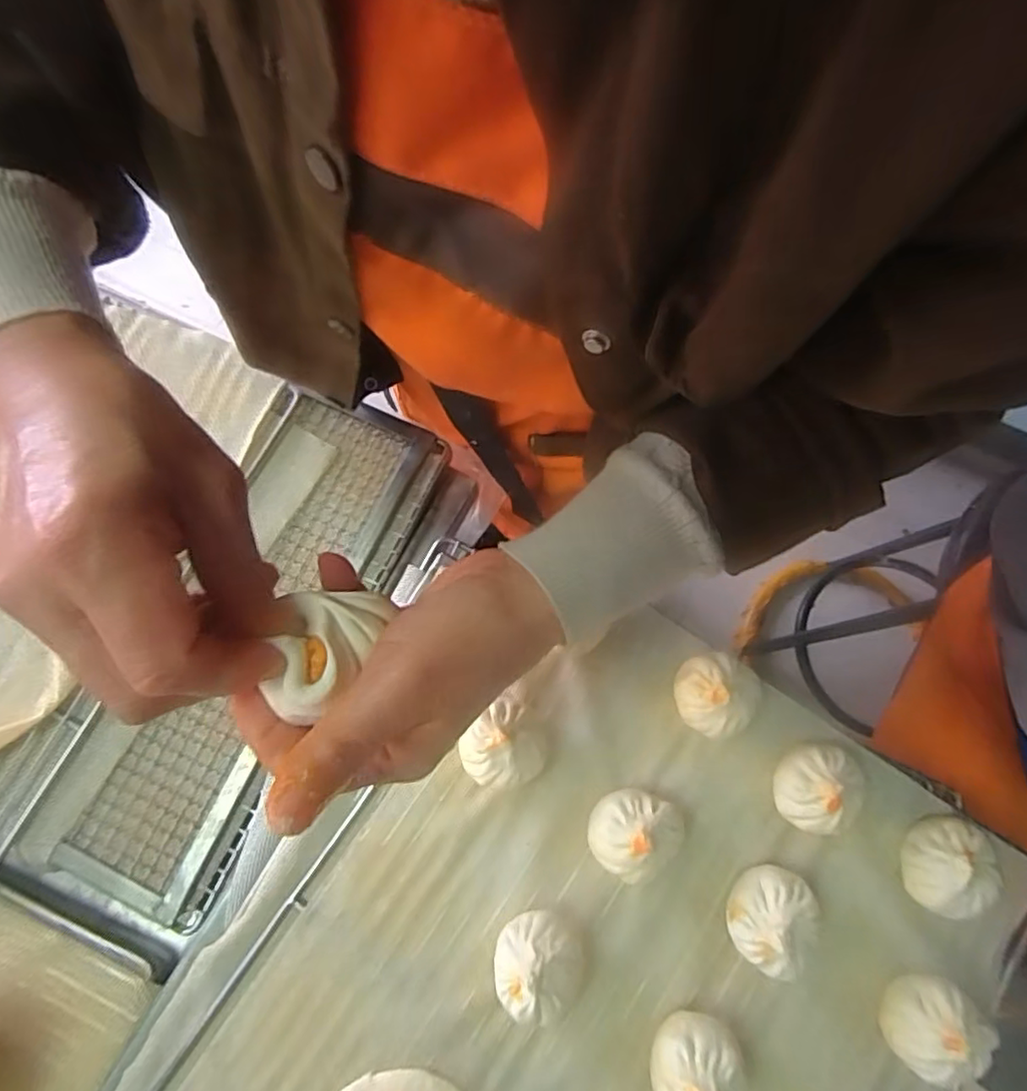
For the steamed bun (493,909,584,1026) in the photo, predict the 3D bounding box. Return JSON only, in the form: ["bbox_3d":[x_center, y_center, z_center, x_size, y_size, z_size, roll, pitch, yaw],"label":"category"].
[{"bbox_3d":[0.014,0.246,0.366,0.050,0.043,0.051,0,76,1],"label":"steamed bun"}]

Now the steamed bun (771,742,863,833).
[{"bbox_3d":[0.193,0.152,0.392,0.051,0.042,0.053,-2,76,0],"label":"steamed bun"}]

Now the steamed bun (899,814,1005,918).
[{"bbox_3d":[0.268,0.197,0.382,0.047,0.040,0.056,35,79,9],"label":"steamed bun"}]

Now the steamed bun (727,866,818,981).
[{"bbox_3d":[0.155,0.222,0.371,0.047,0.045,0.055,38,79,9],"label":"steamed bun"}]

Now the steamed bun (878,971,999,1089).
[{"bbox_3d":[0.241,0.277,0.356,0.050,0.043,0.044,-33,78,-7],"label":"steamed bun"}]

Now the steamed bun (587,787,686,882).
[{"bbox_3d":[0.075,0.179,0.386,0.053,0.044,0.050,0,76,1],"label":"steamed bun"}]

